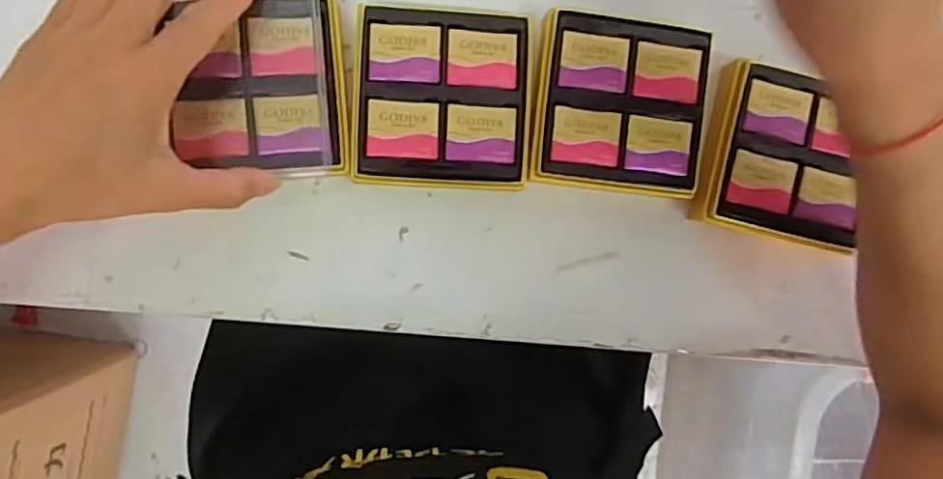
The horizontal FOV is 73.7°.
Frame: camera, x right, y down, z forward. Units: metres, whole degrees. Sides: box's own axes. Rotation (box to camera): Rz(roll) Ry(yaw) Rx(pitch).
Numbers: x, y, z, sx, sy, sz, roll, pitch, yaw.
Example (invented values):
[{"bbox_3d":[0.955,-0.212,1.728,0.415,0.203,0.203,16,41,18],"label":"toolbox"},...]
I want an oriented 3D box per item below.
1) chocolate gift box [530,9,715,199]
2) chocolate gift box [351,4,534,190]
[{"bbox_3d":[0.085,-0.078,0.371,0.097,0.029,0.098,5,91,-6],"label":"chocolate gift box"},{"bbox_3d":[-0.017,-0.079,0.361,0.097,0.029,0.096,2,91,-6],"label":"chocolate gift box"}]

